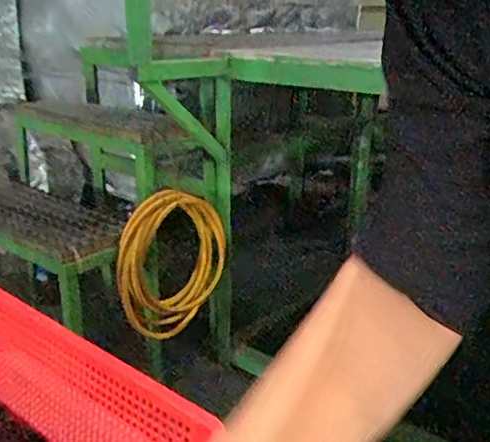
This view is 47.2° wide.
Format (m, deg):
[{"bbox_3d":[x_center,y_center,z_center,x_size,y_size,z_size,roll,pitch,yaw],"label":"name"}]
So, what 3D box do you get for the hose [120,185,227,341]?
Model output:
[{"bbox_3d":[-0.192,0.121,1.518,0.051,0.381,0.366,19,26,40],"label":"hose"}]

